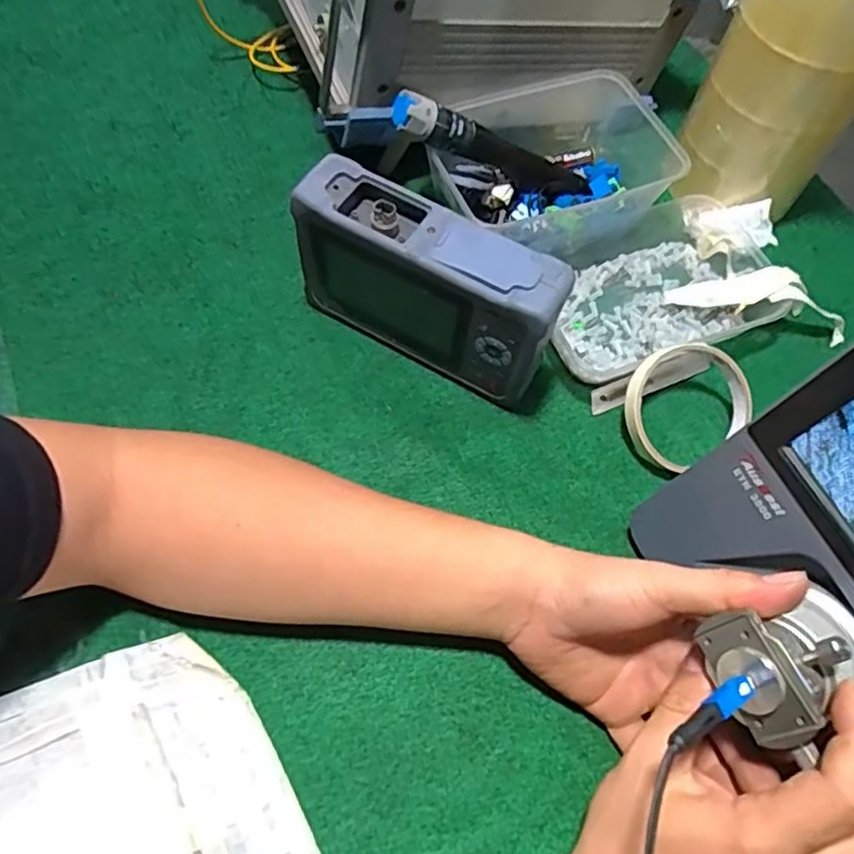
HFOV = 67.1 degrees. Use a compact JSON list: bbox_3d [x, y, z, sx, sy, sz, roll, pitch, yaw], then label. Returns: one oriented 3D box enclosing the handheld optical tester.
[{"bbox_3d":[0.000,-0.090,0.414,0.169,0.104,0.045,29,65,9],"label":"handheld optical tester"}]

